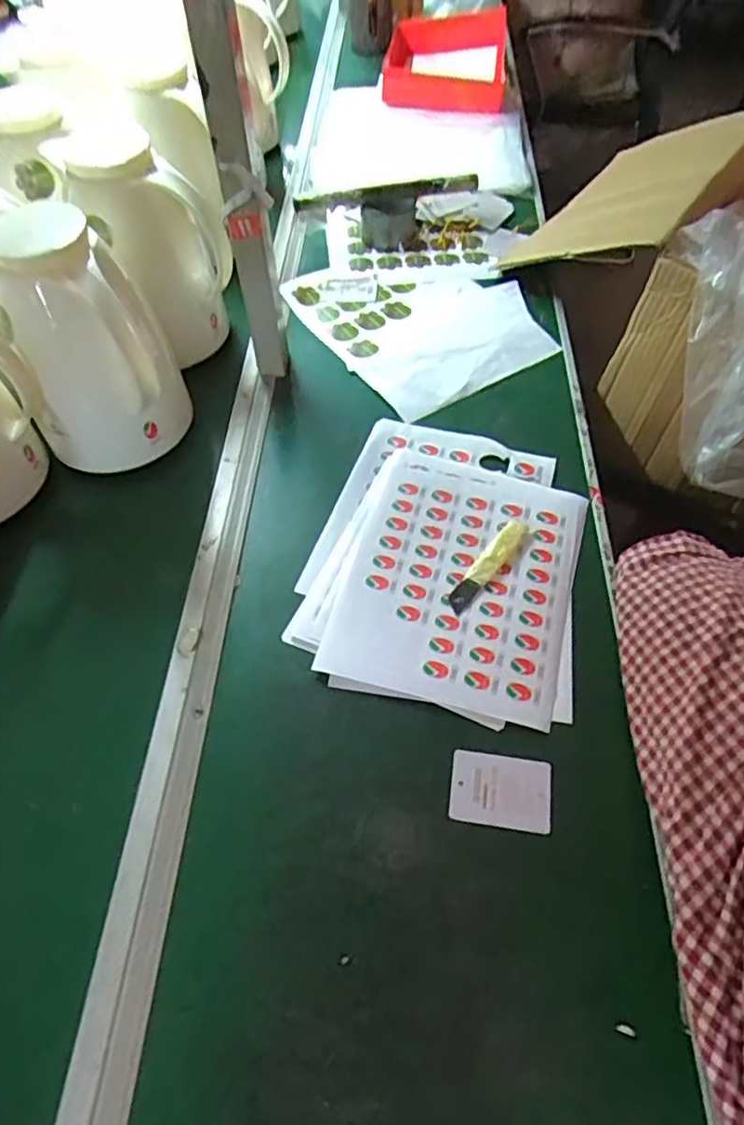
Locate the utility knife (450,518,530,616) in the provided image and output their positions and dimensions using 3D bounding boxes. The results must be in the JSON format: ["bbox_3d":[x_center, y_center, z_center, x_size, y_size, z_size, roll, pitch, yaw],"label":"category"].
[{"bbox_3d":[0.101,-0.001,0.565,0.020,0.010,0.112,32,60,22],"label":"utility knife"}]

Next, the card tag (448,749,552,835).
[{"bbox_3d":[0.091,0.161,0.464,0.069,0.004,0.049,7,54,6],"label":"card tag"}]

